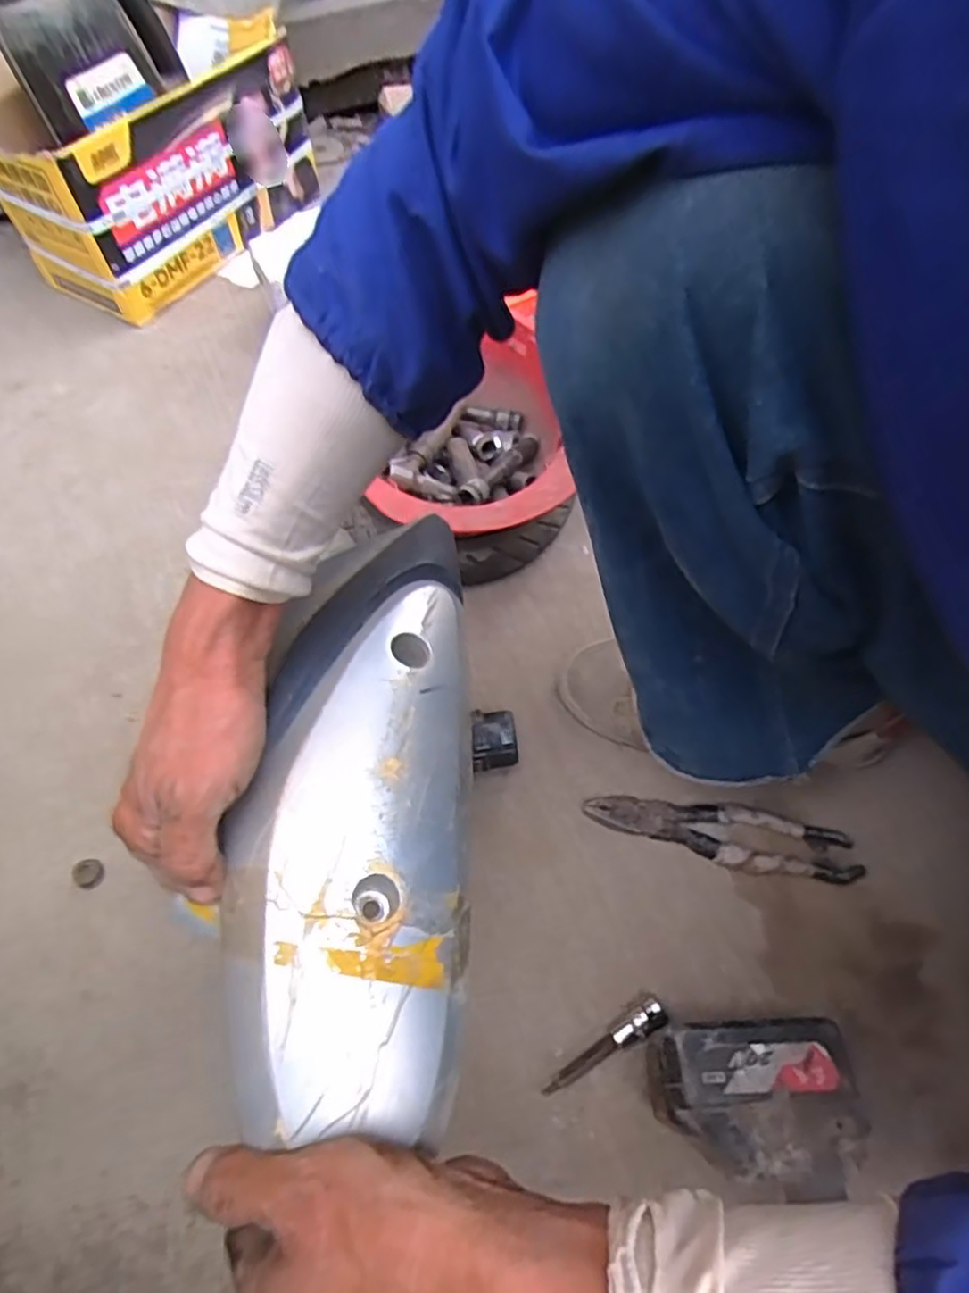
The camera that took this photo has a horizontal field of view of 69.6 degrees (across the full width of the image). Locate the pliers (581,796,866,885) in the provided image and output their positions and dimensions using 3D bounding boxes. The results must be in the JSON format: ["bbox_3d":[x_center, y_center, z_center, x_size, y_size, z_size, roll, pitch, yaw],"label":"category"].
[{"bbox_3d":[0.184,0.146,0.551,0.204,0.015,0.048,13,61,11],"label":"pliers"}]

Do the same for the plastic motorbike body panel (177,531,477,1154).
[{"bbox_3d":[-0.068,0.059,0.377,0.123,0.059,0.348,-1,56,3],"label":"plastic motorbike body panel"}]

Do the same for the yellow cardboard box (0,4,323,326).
[{"bbox_3d":[-0.447,-0.681,0.971,0.255,0.239,0.428,36,67,22],"label":"yellow cardboard box"}]

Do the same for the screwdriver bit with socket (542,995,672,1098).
[{"bbox_3d":[0.081,0.273,0.477,0.096,0.023,0.019,-25,61,-11],"label":"screwdriver bit with socket"}]

